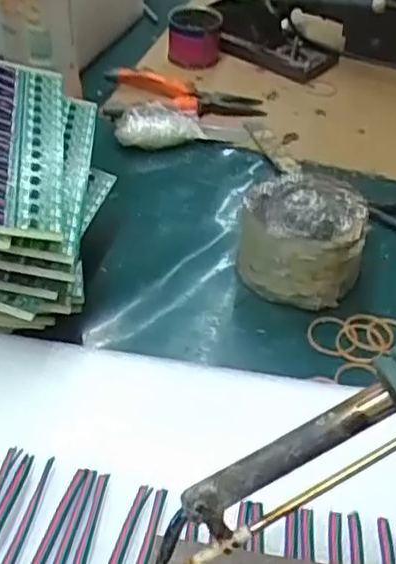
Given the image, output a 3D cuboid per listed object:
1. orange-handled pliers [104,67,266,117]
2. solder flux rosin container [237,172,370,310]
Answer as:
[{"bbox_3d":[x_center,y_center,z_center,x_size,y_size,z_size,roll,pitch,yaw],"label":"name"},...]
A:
[{"bbox_3d":[-0.015,-0.169,0.626,0.144,0.014,0.055,9,43,6],"label":"orange-handled pliers"},{"bbox_3d":[0.073,-0.031,0.482,0.086,0.066,0.078,4,43,1],"label":"solder flux rosin container"}]

